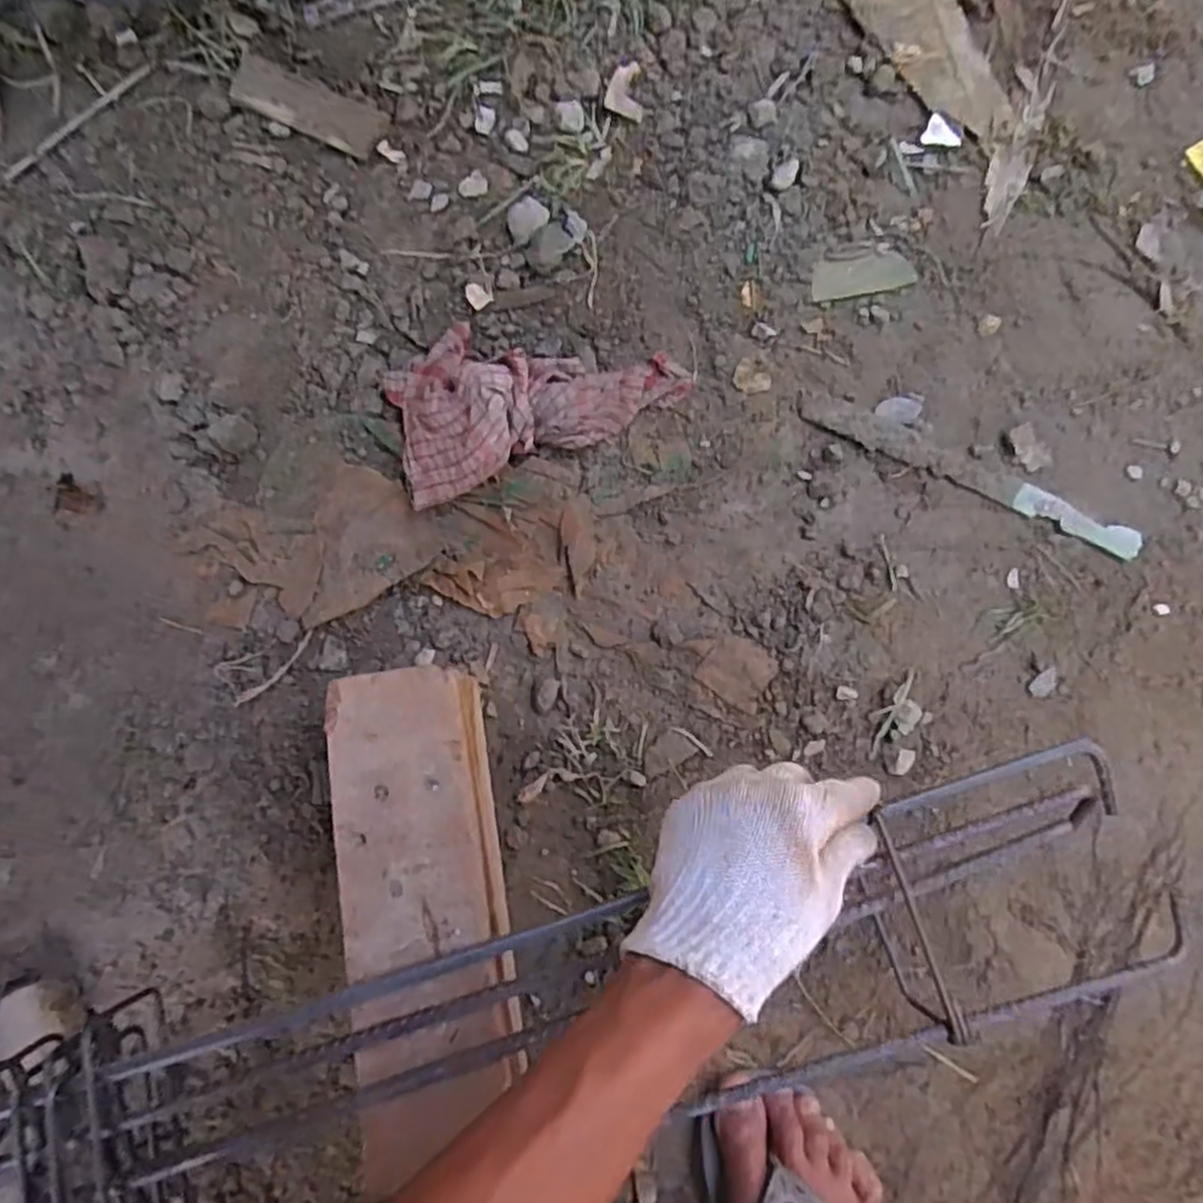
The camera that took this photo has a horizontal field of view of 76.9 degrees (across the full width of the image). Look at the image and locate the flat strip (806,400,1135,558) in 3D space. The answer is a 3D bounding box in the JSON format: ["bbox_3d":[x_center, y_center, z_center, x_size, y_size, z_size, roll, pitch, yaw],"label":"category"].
[{"bbox_3d":[0.319,-0.111,0.658,0.300,0.013,0.028,25,81,3],"label":"flat strip"}]

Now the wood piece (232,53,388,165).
[{"bbox_3d":[-0.269,-0.453,0.694,0.143,0.014,0.053,24,81,3],"label":"wood piece"}]

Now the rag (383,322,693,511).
[{"bbox_3d":[-0.063,-0.192,0.630,0.253,0.065,0.145,-26,82,-5],"label":"rag"}]

